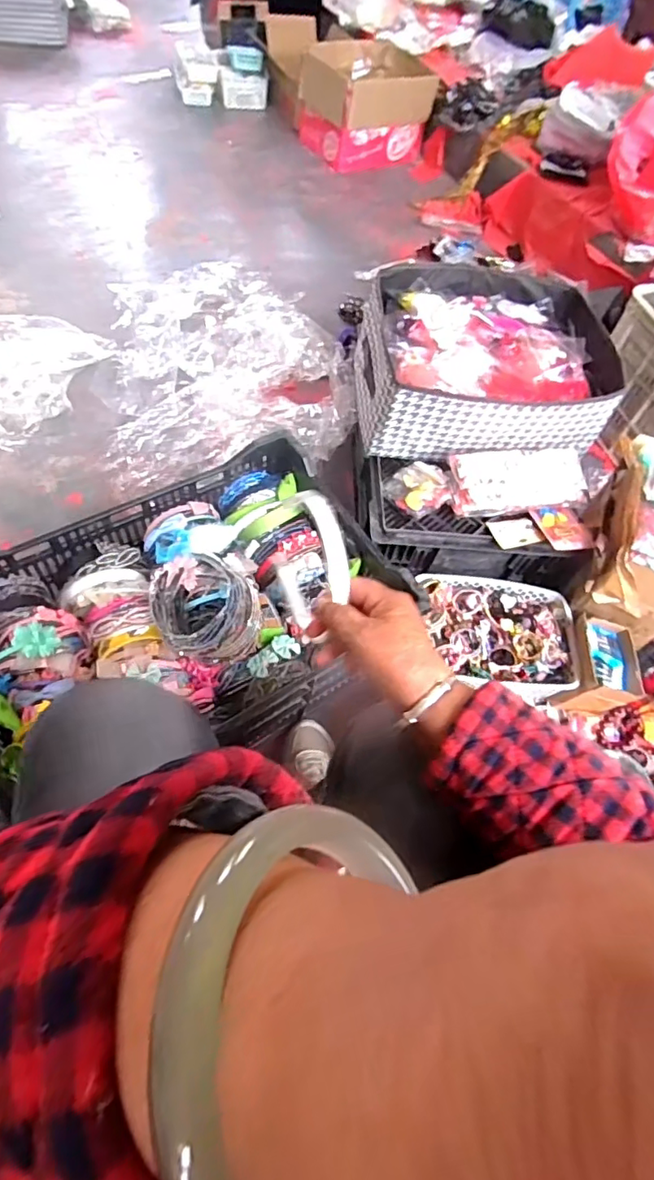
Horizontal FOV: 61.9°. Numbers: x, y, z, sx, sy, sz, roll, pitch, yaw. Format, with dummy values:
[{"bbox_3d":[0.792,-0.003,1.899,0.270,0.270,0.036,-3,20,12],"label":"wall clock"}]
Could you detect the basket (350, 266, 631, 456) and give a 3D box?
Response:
[{"bbox_3d":[0.284,-0.428,1.008,0.431,0.127,0.391,6,59,-4],"label":"basket"}]

